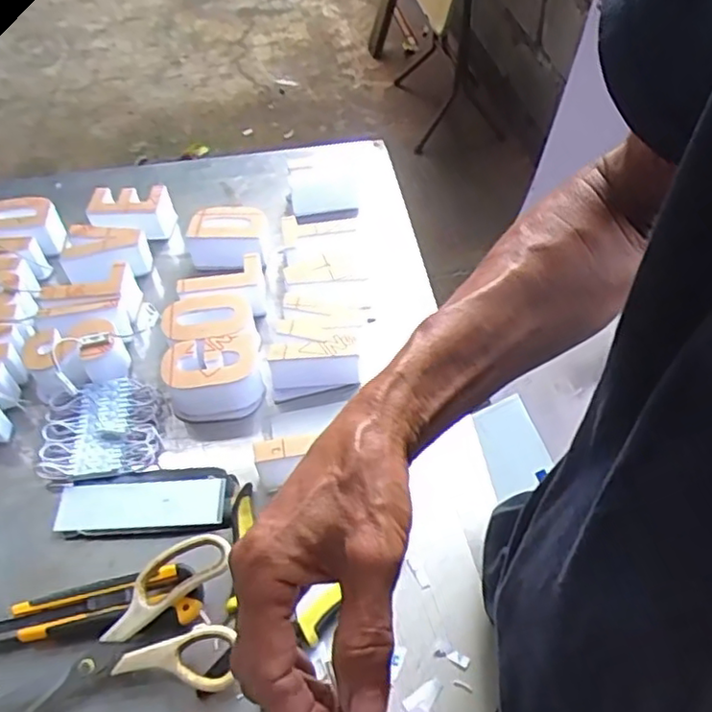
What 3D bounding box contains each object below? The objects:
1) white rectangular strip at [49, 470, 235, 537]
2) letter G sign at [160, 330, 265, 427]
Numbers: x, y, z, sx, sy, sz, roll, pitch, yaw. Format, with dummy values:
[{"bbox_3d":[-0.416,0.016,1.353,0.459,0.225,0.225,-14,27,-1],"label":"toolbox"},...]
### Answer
[{"bbox_3d":[-0.175,0.121,0.535,0.143,0.015,0.053,-3,49,1],"label":"white rectangular strip"},{"bbox_3d":[-0.130,0.017,0.589,0.083,0.040,0.061,-15,49,-10],"label":"letter G sign"}]

